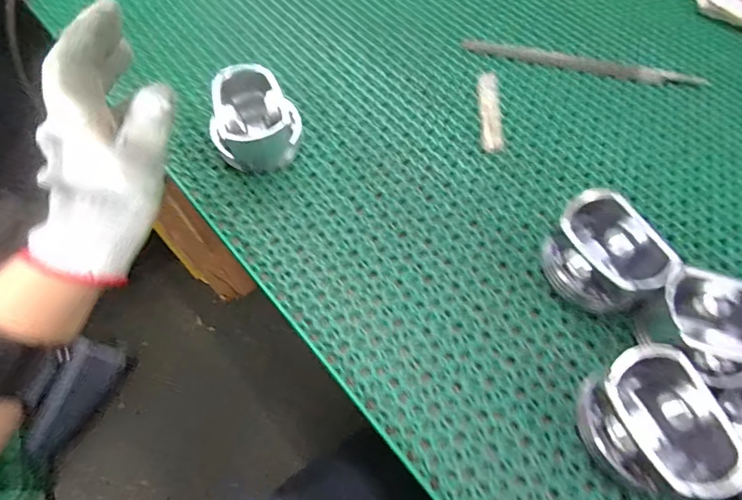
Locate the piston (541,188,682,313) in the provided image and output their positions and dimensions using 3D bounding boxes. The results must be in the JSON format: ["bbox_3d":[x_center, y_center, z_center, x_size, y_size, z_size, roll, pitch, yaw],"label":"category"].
[{"bbox_3d":[0.166,0.003,0.310,0.059,0.053,0.078,-19,66,-10],"label":"piston"}]

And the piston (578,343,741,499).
[{"bbox_3d":[0.169,0.104,0.258,0.065,0.052,0.078,-8,65,-5],"label":"piston"}]

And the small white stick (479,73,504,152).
[{"bbox_3d":[0.115,-0.134,0.407,0.020,0.004,0.099,4,64,1],"label":"small white stick"}]

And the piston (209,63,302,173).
[{"bbox_3d":[-0.098,-0.118,0.368,0.068,0.051,0.084,-6,64,-4],"label":"piston"}]

